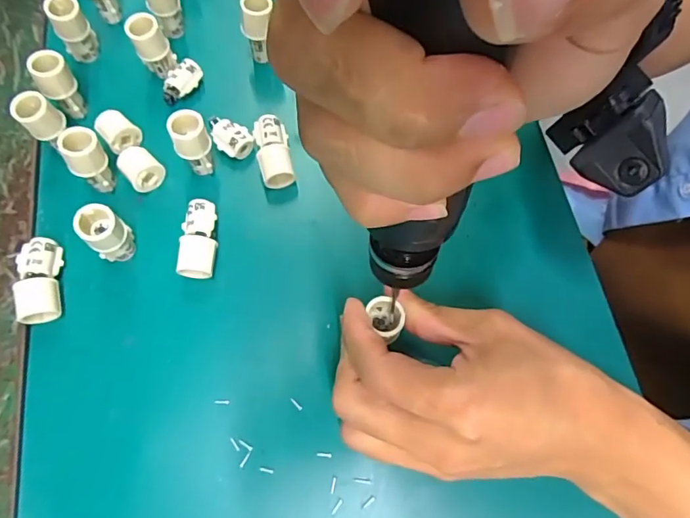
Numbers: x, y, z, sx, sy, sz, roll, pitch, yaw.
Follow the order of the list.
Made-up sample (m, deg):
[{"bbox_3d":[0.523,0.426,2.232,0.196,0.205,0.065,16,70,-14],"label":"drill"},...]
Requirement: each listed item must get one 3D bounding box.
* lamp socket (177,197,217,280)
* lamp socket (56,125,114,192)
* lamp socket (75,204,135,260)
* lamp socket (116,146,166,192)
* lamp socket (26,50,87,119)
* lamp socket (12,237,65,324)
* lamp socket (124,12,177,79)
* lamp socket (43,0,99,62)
[{"bbox_3d":[-0.079,-0.010,0.270,0.018,0.019,0.045,-2,69,-1],"label":"lamp socket"},{"bbox_3d":[-0.140,-0.053,0.273,0.020,0.041,0.018,-41,75,-14],"label":"lamp socket"},{"bbox_3d":[-0.122,-0.011,0.257,0.018,0.042,0.020,39,74,13],"label":"lamp socket"},{"bbox_3d":[-0.119,-0.052,0.285,0.022,0.017,0.019,42,74,14],"label":"lamp socket"},{"bbox_3d":[-0.167,-0.101,0.289,0.019,0.038,0.018,-36,74,-13],"label":"lamp socket"},{"bbox_3d":[-0.160,0.011,0.258,0.019,0.015,0.045,-12,70,-5],"label":"lamp socket"},{"bbox_3d":[-0.118,-0.129,0.300,0.020,0.038,0.017,-31,73,-11],"label":"lamp socket"},{"bbox_3d":[-0.168,-0.142,0.304,0.020,0.040,0.015,-26,72,-10],"label":"lamp socket"}]

